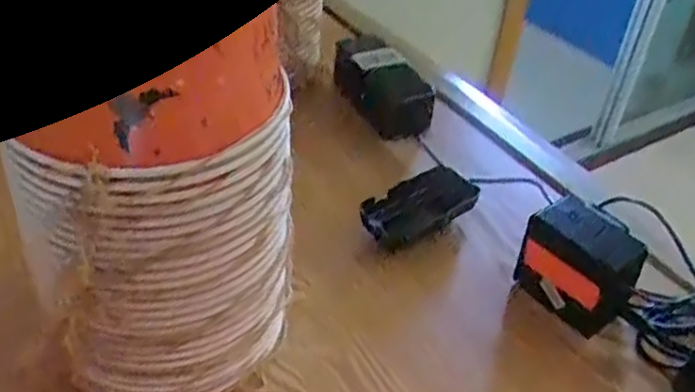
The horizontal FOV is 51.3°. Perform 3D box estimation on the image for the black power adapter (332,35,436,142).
[{"bbox_3d":[0.034,-0.121,0.764,0.054,0.055,0.145,-19,46,-28],"label":"black power adapter"}]

